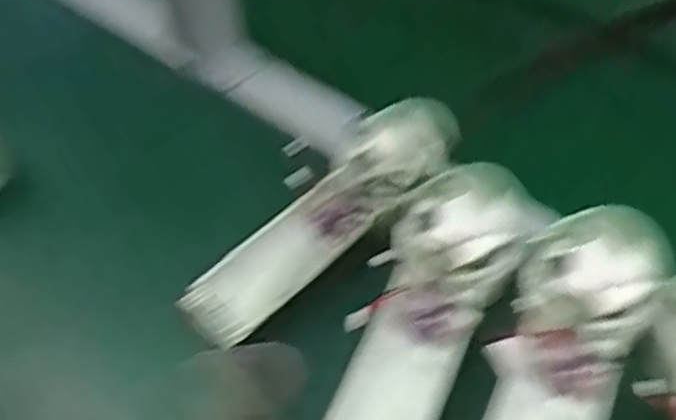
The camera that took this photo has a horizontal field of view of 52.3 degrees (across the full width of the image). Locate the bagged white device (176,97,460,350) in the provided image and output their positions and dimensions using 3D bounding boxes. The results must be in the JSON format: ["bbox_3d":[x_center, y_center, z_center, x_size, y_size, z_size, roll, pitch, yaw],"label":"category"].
[{"bbox_3d":[-0.006,0.001,0.385,0.060,0.040,0.180,35,59,24],"label":"bagged white device"}]

